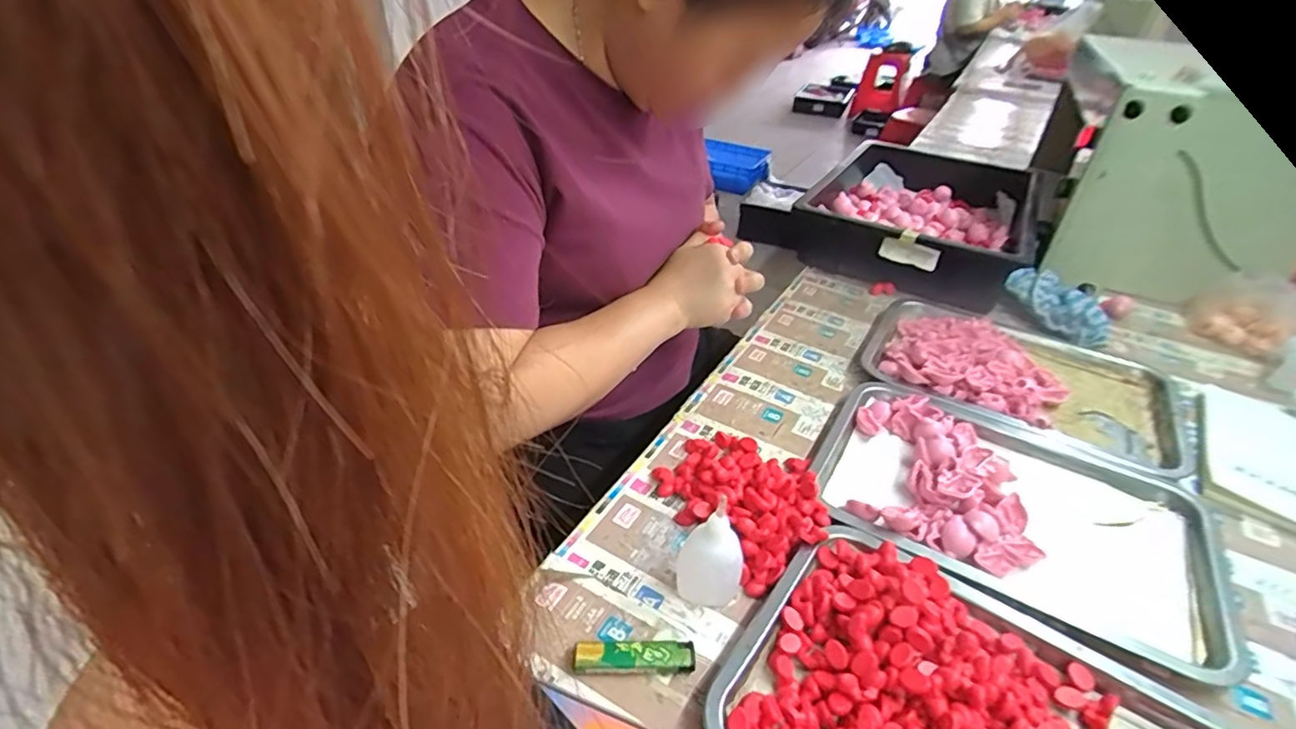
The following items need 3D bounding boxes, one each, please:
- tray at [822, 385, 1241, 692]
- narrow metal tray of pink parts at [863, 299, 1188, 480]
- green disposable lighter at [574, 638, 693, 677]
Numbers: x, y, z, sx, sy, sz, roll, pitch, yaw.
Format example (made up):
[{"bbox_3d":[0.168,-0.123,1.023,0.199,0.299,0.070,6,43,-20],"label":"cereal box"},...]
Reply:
[{"bbox_3d":[0.318,0.119,0.523,0.322,0.033,0.226,19,38,21],"label":"tray"},{"bbox_3d":[0.425,-0.004,0.681,0.314,0.034,0.216,20,39,22],"label":"narrow metal tray of pink parts"},{"bbox_3d":[-0.009,0.194,0.394,0.079,0.013,0.018,2,35,-3],"label":"green disposable lighter"}]

